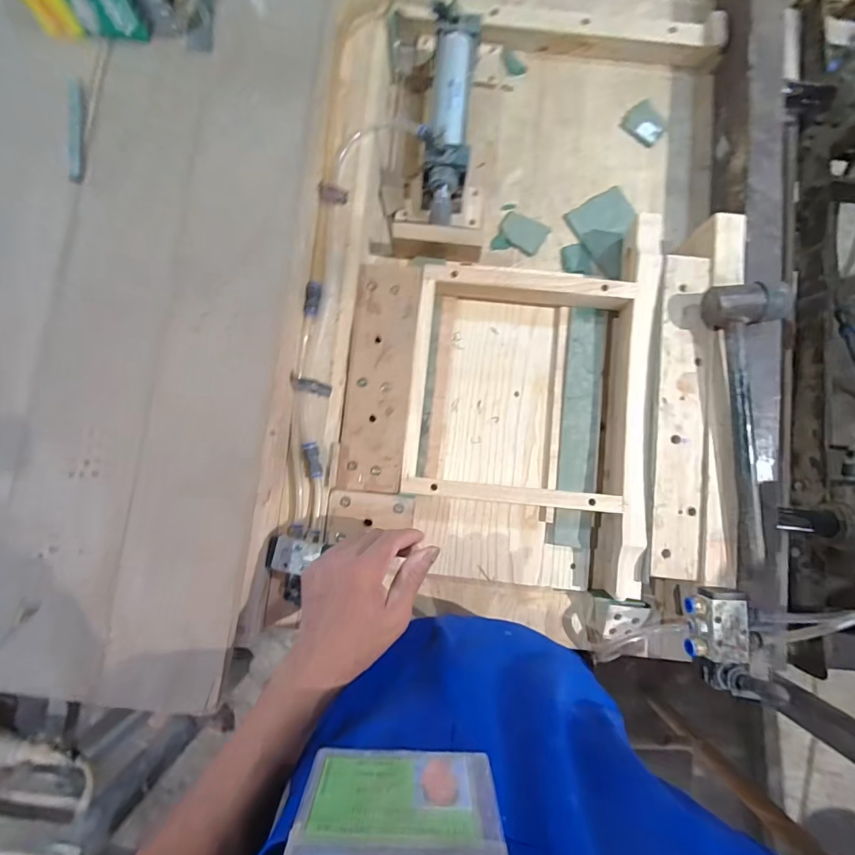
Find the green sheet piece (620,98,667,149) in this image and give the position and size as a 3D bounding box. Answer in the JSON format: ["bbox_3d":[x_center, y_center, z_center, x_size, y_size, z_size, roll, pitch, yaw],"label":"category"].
[{"bbox_3d":[0.329,-0.459,0.648,0.061,0.009,0.058,42,86,4],"label":"green sheet piece"}]

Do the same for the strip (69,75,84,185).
[{"bbox_3d":[-0.383,-0.328,0.472,0.014,0.006,0.121,-4,84,0],"label":"strip"}]

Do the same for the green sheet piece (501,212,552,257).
[{"bbox_3d":[0.139,-0.284,0.628,0.064,0.004,0.050,28,85,3],"label":"green sheet piece"}]

